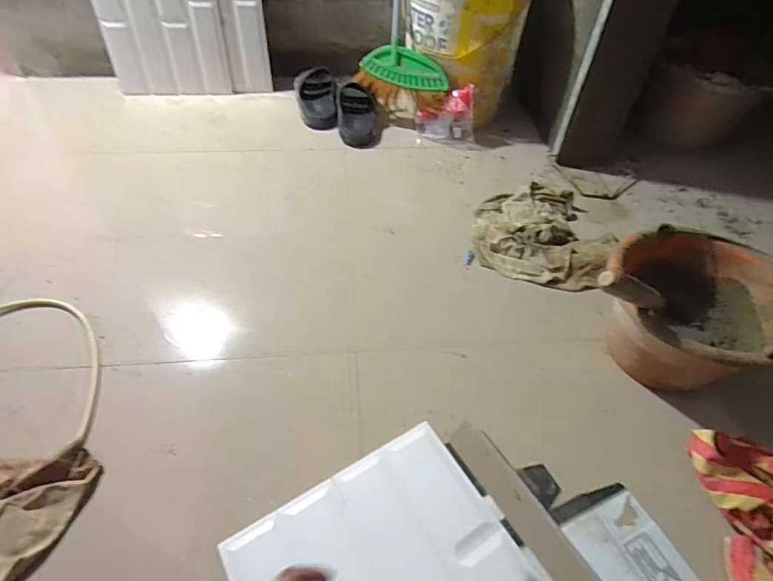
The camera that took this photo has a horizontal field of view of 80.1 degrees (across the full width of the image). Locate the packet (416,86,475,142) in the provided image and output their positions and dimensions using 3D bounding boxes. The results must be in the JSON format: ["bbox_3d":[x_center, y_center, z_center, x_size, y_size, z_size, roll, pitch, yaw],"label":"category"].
[{"bbox_3d":[0.140,-0.423,1.115,0.143,0.122,0.027,8,35,22],"label":"packet"}]

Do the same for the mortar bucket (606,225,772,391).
[{"bbox_3d":[0.436,0.044,0.684,0.239,0.166,0.215,16,49,11],"label":"mortar bucket"}]

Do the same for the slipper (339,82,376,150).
[{"bbox_3d":[-0.073,-0.453,1.160,0.091,0.070,0.213,0,48,-3],"label":"slipper"}]

